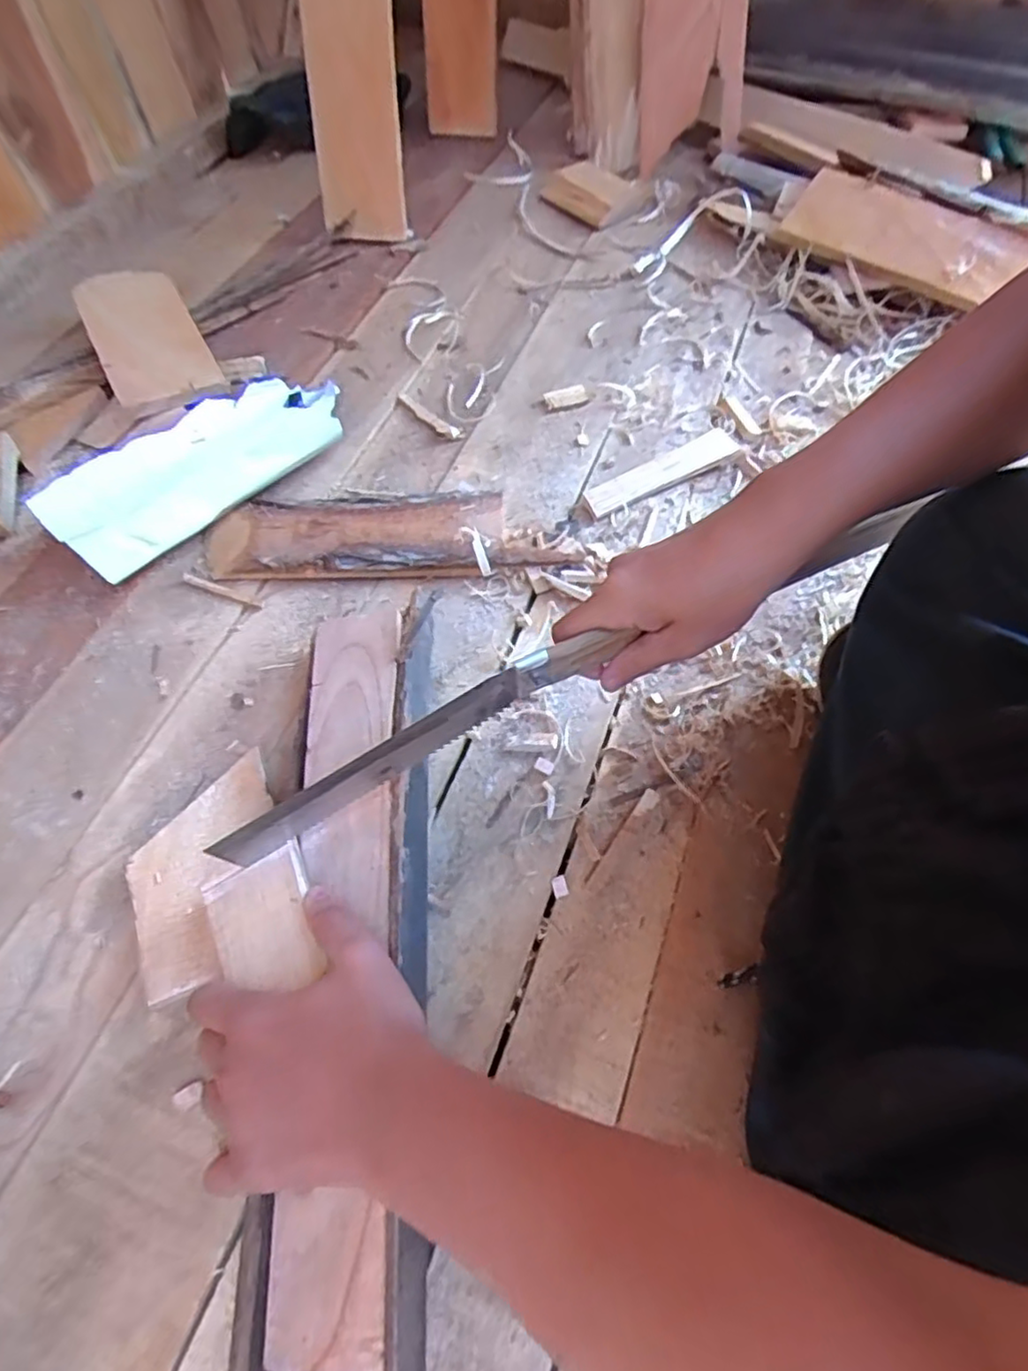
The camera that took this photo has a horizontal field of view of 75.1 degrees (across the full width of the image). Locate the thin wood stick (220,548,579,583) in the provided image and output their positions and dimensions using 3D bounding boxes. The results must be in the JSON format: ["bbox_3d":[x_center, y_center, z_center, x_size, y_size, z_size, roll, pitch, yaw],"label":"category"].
[{"bbox_3d":[-0.092,-0.095,0.544,0.287,0.019,0.017,-3,60,-2],"label":"thin wood stick"}]

